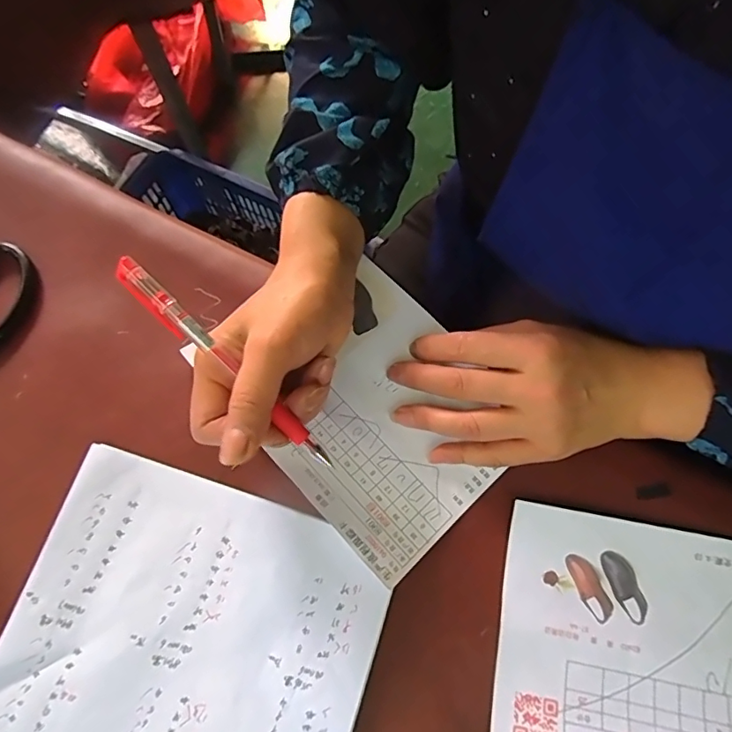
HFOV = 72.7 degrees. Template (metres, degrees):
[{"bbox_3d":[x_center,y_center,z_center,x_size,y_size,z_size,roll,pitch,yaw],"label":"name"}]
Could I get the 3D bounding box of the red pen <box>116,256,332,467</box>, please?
[{"bbox_3d":[-0.078,0.000,0.274,0.154,0.013,0.014,44,77,-2],"label":"red pen"}]

